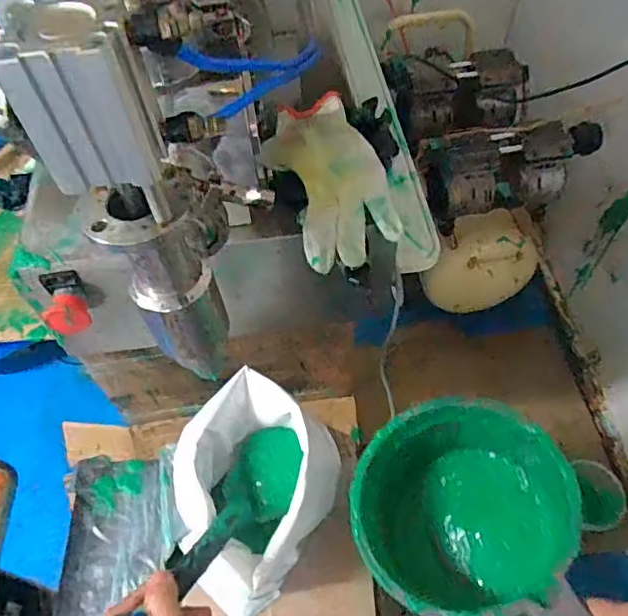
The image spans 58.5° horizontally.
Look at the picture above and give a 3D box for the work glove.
[{"bbox_3d":[0.013,-0.113,0.497,0.097,0.065,0.144,-26,58,-15],"label":"work glove"}]

